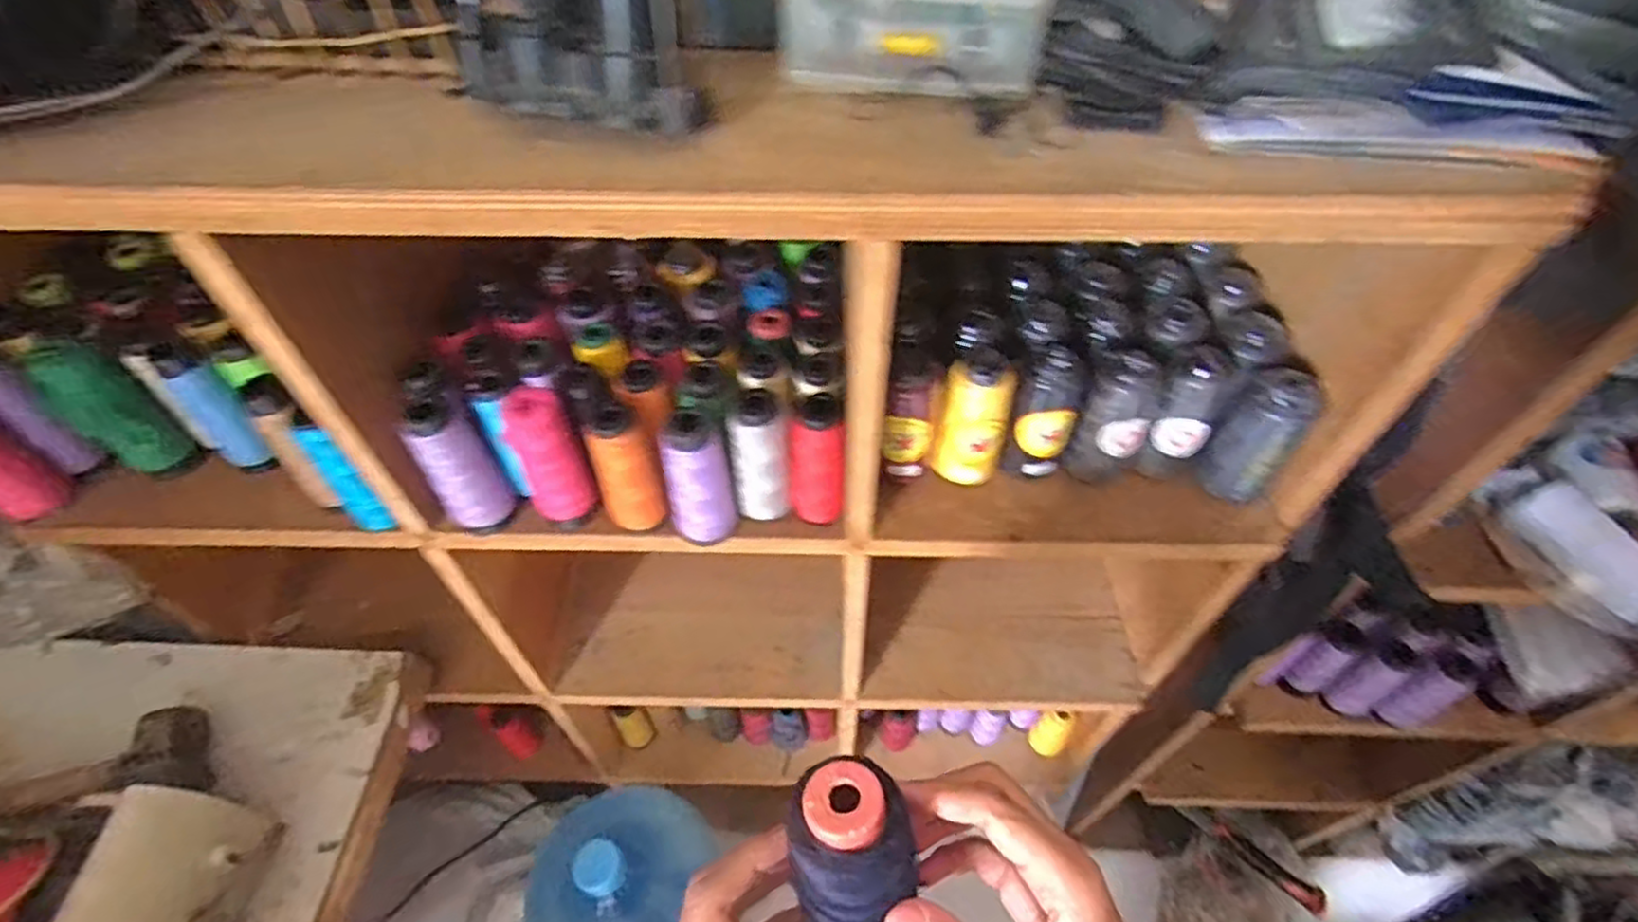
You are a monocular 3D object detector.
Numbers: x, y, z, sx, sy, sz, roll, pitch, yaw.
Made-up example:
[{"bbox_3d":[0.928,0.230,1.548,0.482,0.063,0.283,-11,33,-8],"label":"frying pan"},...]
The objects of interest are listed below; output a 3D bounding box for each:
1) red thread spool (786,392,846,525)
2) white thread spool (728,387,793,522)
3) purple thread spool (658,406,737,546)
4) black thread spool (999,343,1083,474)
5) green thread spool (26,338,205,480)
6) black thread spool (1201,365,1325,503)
[{"bbox_3d":[-0.004,-0.003,0.520,0.037,0.108,0.046,-7,51,-6],"label":"red thread spool"},{"bbox_3d":[-0.045,-0.004,0.530,0.042,0.101,0.044,-15,52,-12],"label":"white thread spool"},{"bbox_3d":[-0.087,0.006,0.512,0.046,0.119,0.044,0,51,0],"label":"purple thread spool"},{"bbox_3d":[0.174,-0.036,0.548,0.045,0.100,0.053,22,54,17],"label":"black thread spool"},{"bbox_3d":[-0.536,-0.034,0.552,0.049,0.119,0.047,0,51,0],"label":"green thread spool"},{"bbox_3d":[0.324,-0.019,0.526,0.043,0.103,0.046,0,51,0],"label":"black thread spool"}]

